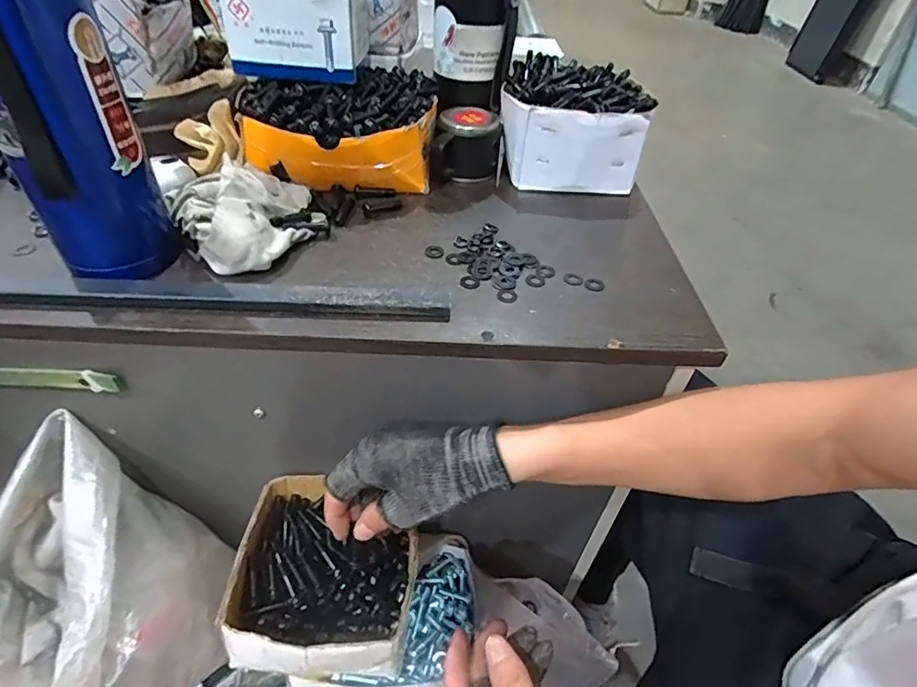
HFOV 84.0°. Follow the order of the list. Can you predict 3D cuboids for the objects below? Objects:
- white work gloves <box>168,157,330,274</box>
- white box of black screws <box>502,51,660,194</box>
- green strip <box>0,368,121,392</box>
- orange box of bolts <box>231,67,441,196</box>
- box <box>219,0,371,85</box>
[{"bbox_3d":[-0.172,-0.112,0.426,0.111,0.039,0.122,3,43,-3],"label":"white work gloves"},{"bbox_3d":[0.119,-0.232,0.540,0.143,0.090,0.142,7,43,2],"label":"white box of black screws"},{"bbox_3d":[-0.345,0.024,0.373,0.187,0.022,0.007,3,43,-2],"label":"green strip"},{"bbox_3d":[-0.113,-0.213,0.505,0.182,0.084,0.143,-1,43,-7],"label":"orange box of bolts"},{"bbox_3d":[-0.147,-0.300,0.480,0.111,0.066,0.093,4,43,-2],"label":"box"}]

